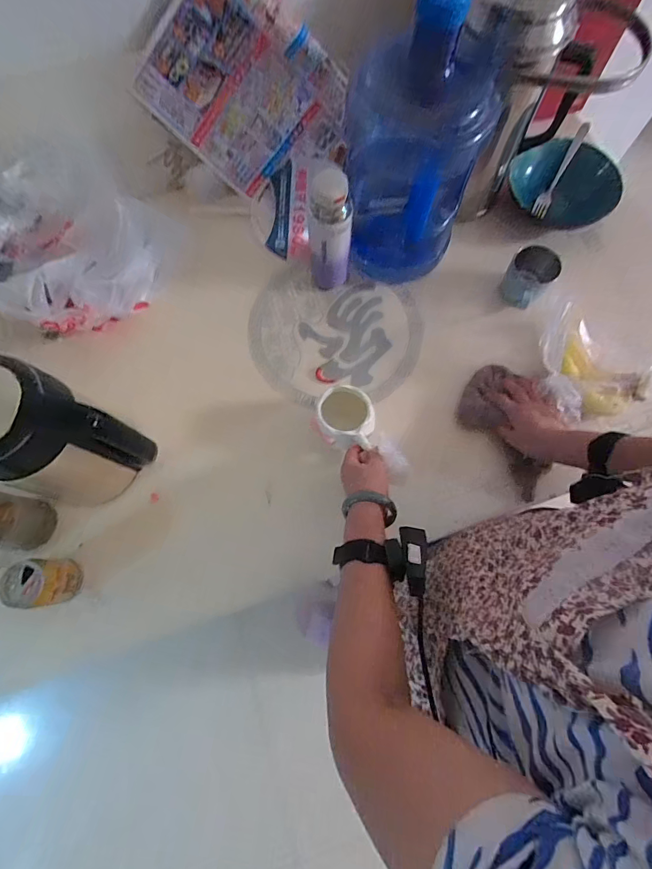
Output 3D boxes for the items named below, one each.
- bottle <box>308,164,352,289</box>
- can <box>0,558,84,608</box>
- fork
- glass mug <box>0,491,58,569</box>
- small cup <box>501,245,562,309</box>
[{"bbox_3d":[0.006,-0.320,0.667,0.067,0.209,0.054,0,74,1],"label":"bottle"},{"bbox_3d":[-0.391,0.203,0.575,0.061,0.085,0.069,-4,74,0],"label":"can"},{"bbox_3d":[0.442,-0.496,0.777,0.027,0.024,0.168,28,104,8],"label":"fork"},{"bbox_3d":[-0.463,0.141,0.600,0.087,0.078,0.107,6,74,3],"label":"glass mug"},{"bbox_3d":[0.345,-0.270,0.711,0.077,0.063,0.086,42,79,11],"label":"small cup"}]

